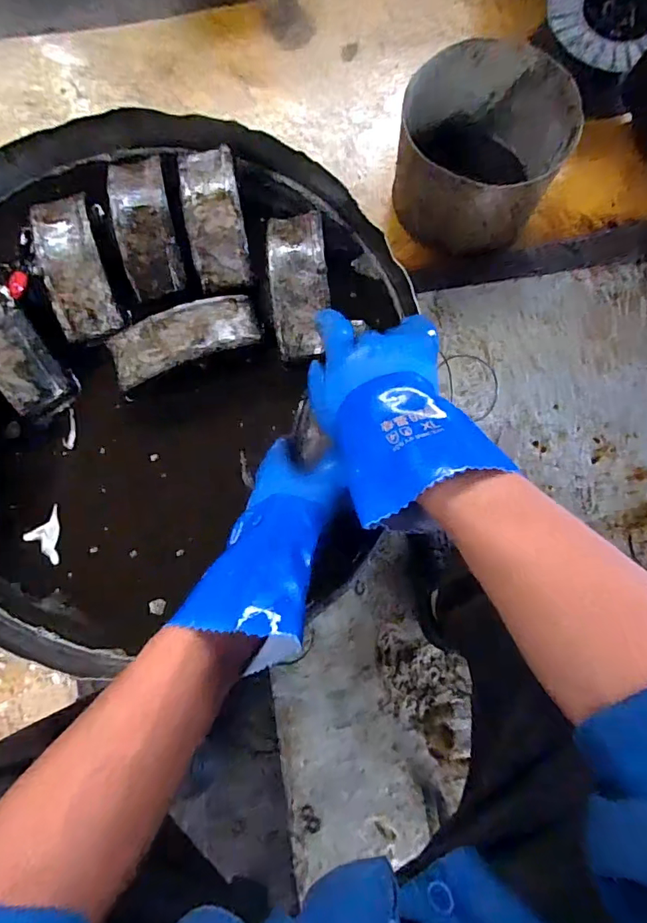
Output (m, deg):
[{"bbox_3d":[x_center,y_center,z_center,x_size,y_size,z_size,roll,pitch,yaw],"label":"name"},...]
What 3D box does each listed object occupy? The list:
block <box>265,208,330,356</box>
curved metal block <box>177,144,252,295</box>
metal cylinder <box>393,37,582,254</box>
[{"bbox_3d":[-0.026,-0.187,0.498,0.059,0.030,0.151,-6,83,-1],"label":"block"},{"bbox_3d":[-0.117,-0.265,0.513,0.058,0.034,0.154,-10,83,-2],"label":"curved metal block"},{"bbox_3d":[0.265,-0.527,0.847,0.281,0.181,0.292,23,83,3],"label":"metal cylinder"}]

